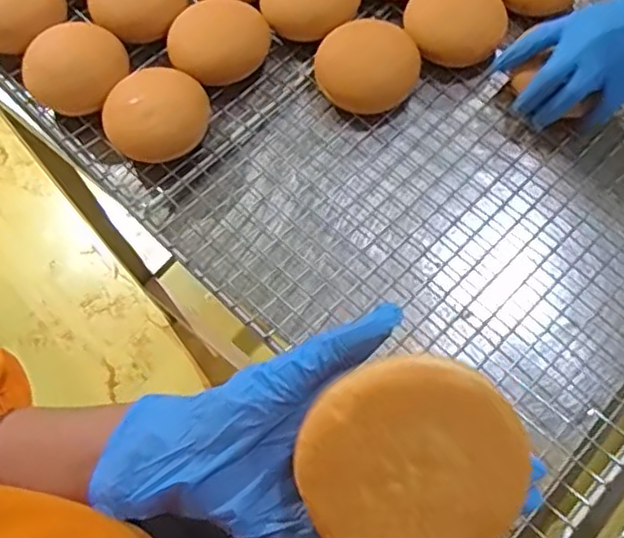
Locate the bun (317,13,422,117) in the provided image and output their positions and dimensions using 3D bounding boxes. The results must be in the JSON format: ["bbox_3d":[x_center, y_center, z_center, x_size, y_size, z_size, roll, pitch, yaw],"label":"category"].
[{"bbox_3d":[0.052,-0.192,0.652,0.092,0.046,0.082,26,71,11],"label":"bun"}]

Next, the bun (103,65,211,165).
[{"bbox_3d":[-0.145,-0.139,0.630,0.087,0.053,0.080,0,68,1],"label":"bun"}]

